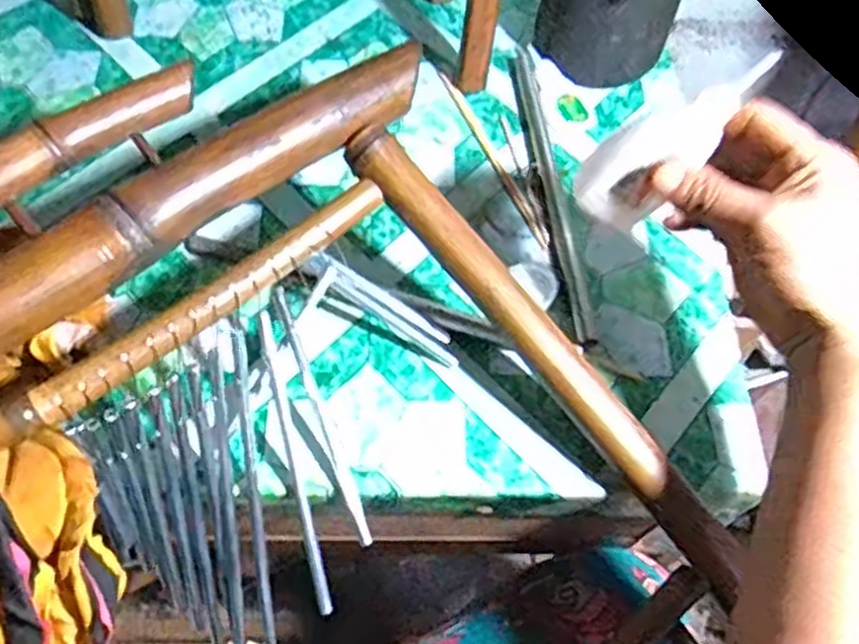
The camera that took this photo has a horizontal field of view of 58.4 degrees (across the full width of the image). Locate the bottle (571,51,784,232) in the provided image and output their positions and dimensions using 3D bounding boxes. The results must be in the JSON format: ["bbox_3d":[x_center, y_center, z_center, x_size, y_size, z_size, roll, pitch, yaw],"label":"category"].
[{"bbox_3d":[0.114,-0.086,0.358,0.031,0.102,0.029,9,52,-40],"label":"bottle"}]

